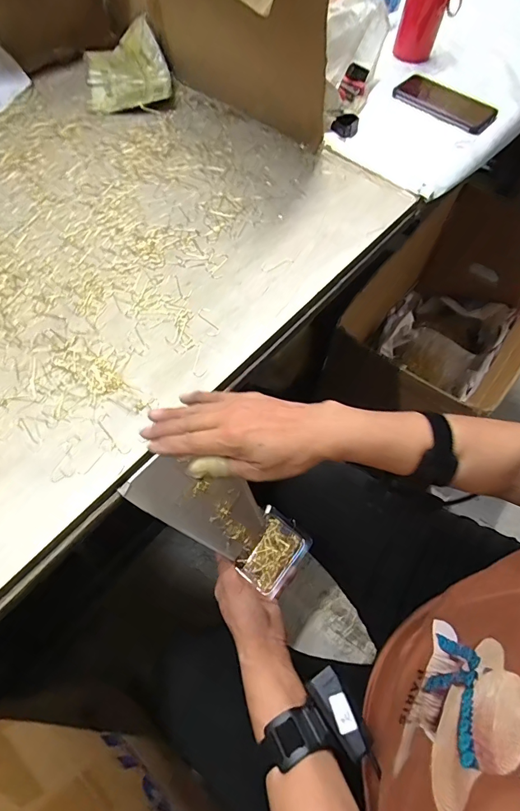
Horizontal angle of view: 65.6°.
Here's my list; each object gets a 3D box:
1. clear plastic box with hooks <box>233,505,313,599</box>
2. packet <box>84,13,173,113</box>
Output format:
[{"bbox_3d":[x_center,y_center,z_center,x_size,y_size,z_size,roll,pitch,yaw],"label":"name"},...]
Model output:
[{"bbox_3d":[0.016,0.173,0.484,0.066,0.030,0.083,32,67,14],"label":"clear plastic box with hooks"},{"bbox_3d":[-0.226,-0.573,0.683,0.139,0.042,0.201,-10,64,-7],"label":"packet"}]

